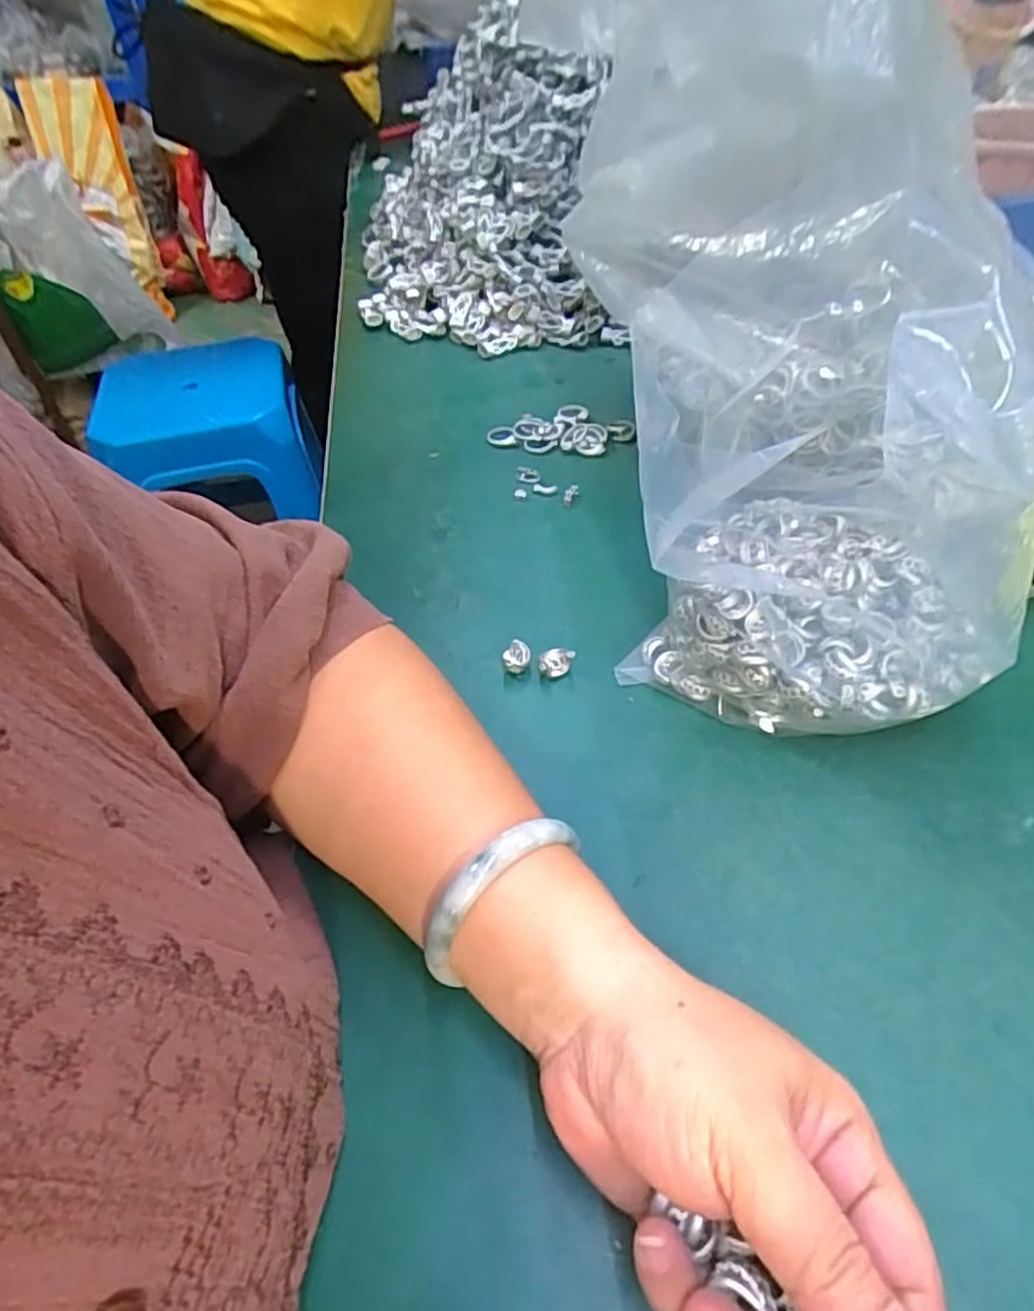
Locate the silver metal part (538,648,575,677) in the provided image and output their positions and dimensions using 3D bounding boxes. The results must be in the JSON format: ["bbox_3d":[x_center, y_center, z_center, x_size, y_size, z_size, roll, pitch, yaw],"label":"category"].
[{"bbox_3d":[0.021,0.003,0.377,0.018,0.011,0.012,3,48,6],"label":"silver metal part"}]

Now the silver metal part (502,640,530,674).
[{"bbox_3d":[0.000,0.001,0.379,0.013,0.014,0.015,6,48,9],"label":"silver metal part"}]

